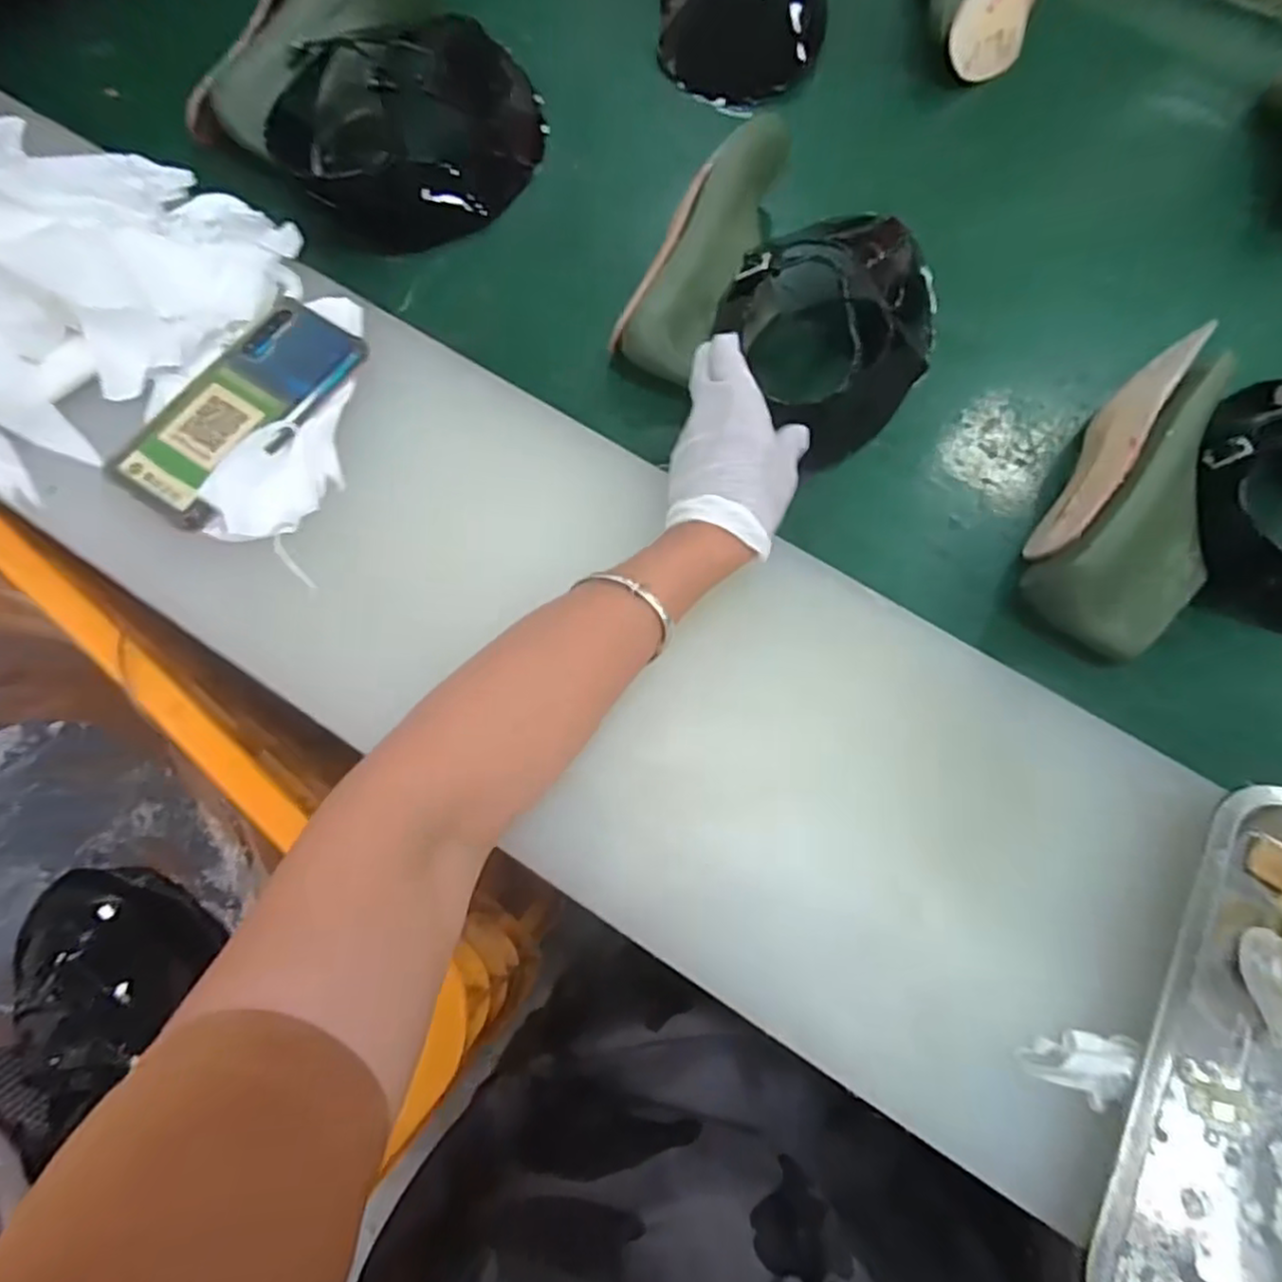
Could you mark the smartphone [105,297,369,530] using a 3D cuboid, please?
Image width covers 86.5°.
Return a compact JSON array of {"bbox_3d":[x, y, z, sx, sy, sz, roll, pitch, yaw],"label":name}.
[{"bbox_3d":[-0.248,-0.147,0.421,0.079,0.013,0.158,33,72,9],"label":"smartphone"}]

